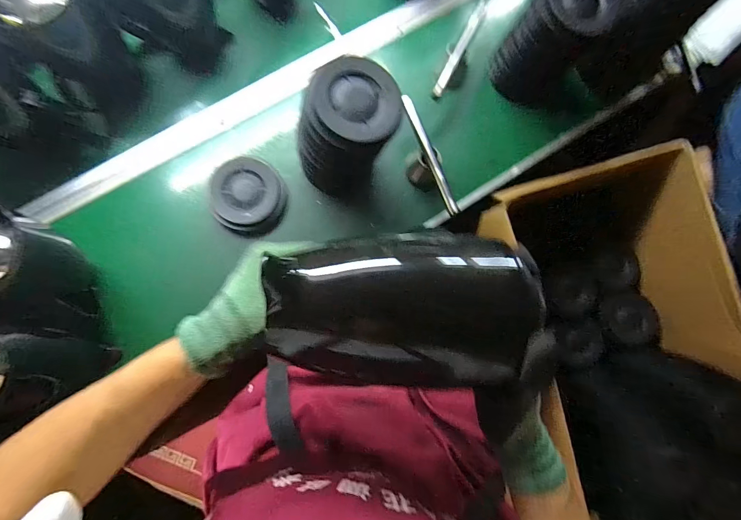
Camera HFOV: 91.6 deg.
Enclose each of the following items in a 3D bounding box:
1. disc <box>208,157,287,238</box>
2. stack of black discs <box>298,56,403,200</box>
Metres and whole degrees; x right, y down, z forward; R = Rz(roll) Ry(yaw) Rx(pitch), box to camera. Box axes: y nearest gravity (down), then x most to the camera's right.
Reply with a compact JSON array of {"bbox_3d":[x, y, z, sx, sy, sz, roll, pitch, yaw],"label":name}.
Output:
[{"bbox_3d":[-0.200,-0.106,0.602,0.116,0.038,0.122,1,82,-5],"label":"disc"},{"bbox_3d":[-0.030,-0.175,0.524,0.113,0.197,0.113,30,80,-1],"label":"stack of black discs"}]

